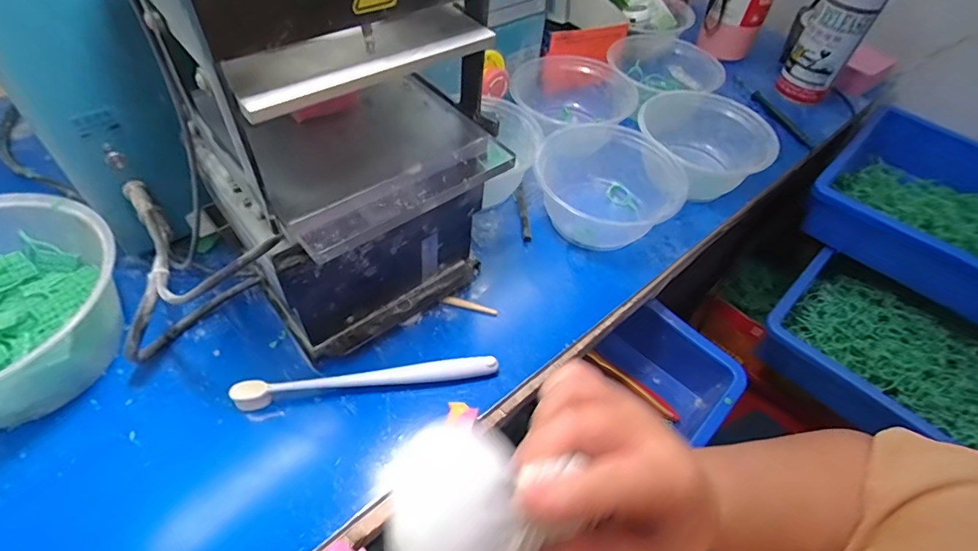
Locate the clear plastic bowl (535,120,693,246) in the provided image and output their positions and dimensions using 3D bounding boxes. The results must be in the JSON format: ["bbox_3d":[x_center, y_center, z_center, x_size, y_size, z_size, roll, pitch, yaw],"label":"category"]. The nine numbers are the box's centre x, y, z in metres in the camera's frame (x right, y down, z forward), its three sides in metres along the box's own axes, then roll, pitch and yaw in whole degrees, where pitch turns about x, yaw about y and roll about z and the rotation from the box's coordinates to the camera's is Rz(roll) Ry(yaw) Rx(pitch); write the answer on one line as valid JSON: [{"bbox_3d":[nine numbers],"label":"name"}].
[{"bbox_3d":[0.105,-0.077,0.455,0.133,0.061,0.125,3,52,-4],"label":"clear plastic bowl"}]

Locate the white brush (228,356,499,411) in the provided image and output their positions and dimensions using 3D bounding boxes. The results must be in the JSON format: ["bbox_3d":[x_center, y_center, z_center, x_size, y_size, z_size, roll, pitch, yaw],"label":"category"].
[{"bbox_3d":[-0.084,0.076,0.345,0.181,0.019,0.013,-5,53,-10],"label":"white brush"}]

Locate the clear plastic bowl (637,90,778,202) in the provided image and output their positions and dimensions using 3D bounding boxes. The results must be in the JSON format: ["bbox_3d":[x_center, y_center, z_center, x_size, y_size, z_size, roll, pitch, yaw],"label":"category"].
[{"bbox_3d":[0.218,-0.131,0.503,0.126,0.057,0.133,3,52,-4],"label":"clear plastic bowl"}]

